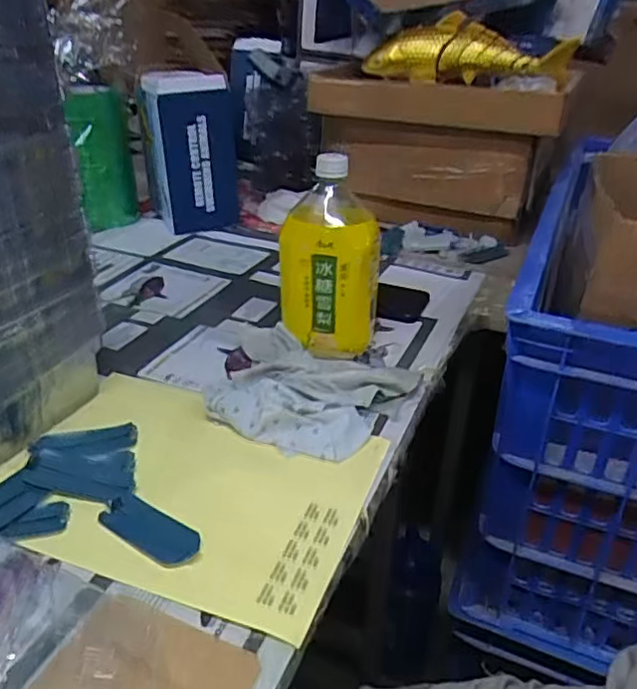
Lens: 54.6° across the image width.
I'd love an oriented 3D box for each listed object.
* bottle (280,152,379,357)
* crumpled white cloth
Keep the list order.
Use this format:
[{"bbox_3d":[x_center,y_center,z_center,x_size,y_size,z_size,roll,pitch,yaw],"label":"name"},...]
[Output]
[{"bbox_3d":[0.013,-0.089,0.640,0.098,0.193,0.101,4,30,2],"label":"bottle"},{"bbox_3d":[-0.016,0.036,0.585,0.181,0.033,0.155,15,33,22],"label":"crumpled white cloth"}]

